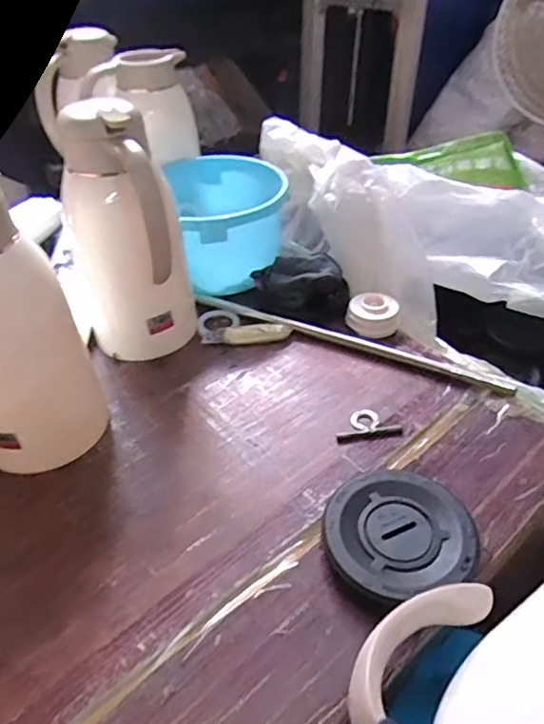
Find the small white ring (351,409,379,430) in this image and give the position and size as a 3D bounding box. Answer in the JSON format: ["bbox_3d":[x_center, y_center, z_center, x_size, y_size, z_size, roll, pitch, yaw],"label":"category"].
[{"bbox_3d":[0.101,0.063,0.606,0.029,0.006,0.034,12,43,16],"label":"small white ring"}]

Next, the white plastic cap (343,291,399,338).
[{"bbox_3d":[0.131,-0.062,0.718,0.060,0.034,0.060,-1,41,1],"label":"white plastic cap"}]

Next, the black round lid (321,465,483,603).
[{"bbox_3d":[0.109,0.147,0.479,0.123,0.027,0.114,-1,41,1],"label":"black round lid"}]

